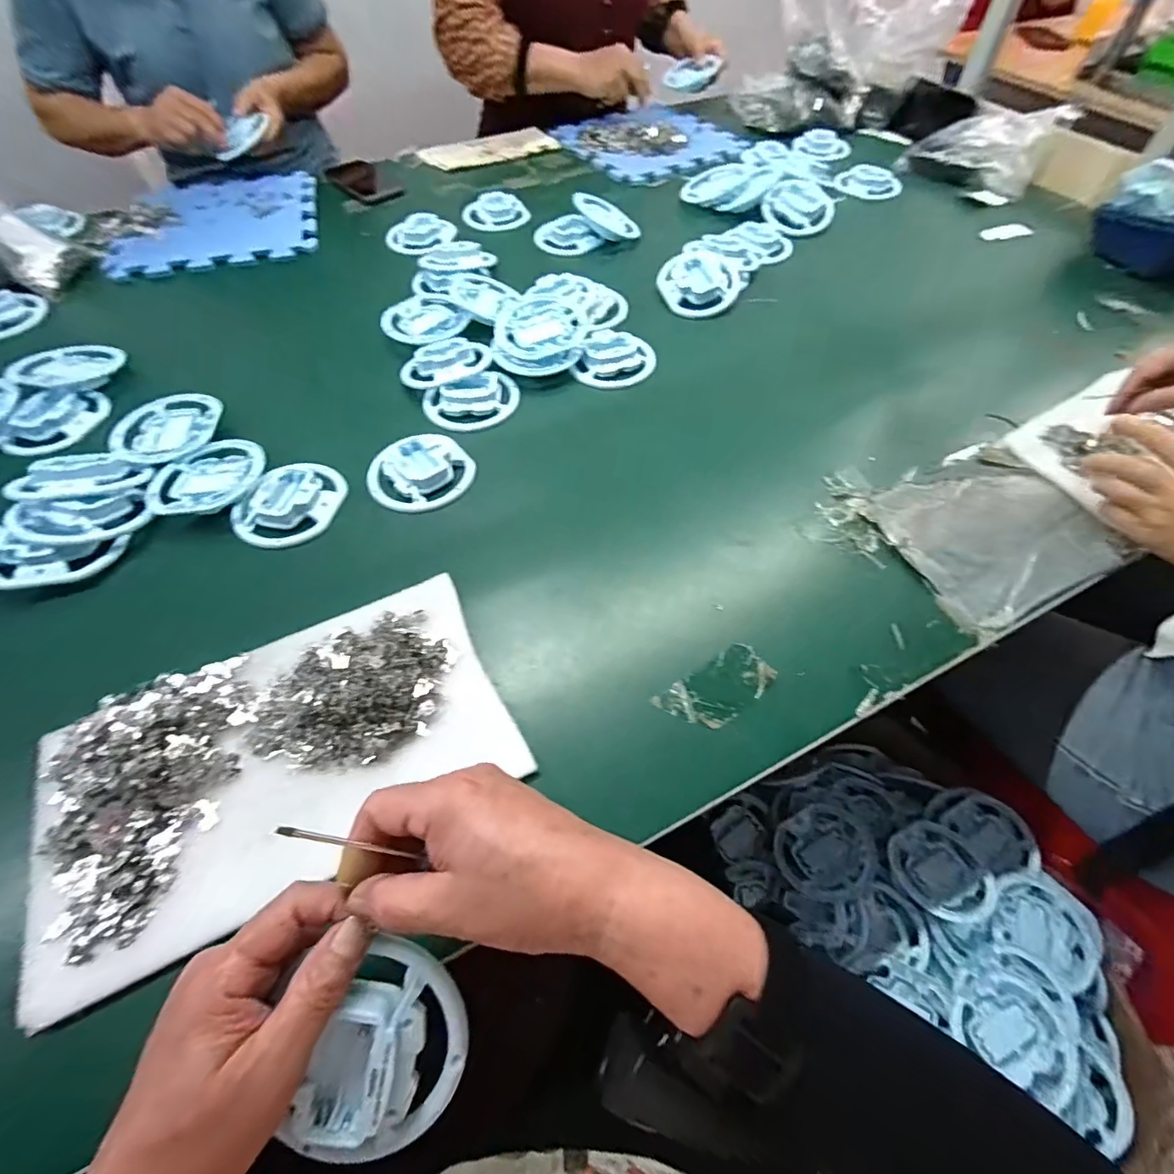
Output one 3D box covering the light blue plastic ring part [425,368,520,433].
[{"bbox_3d":[-0.125,-0.200,0.579,0.101,0.019,0.078,-13,57,-7],"label":"light blue plastic ring part"}]

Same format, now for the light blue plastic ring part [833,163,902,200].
[{"bbox_3d":[0.486,-0.699,0.913,0.106,0.013,0.136,22,59,15],"label":"light blue plastic ring part"}]

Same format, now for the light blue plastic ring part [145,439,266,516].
[{"bbox_3d":[-0.366,-0.110,0.515,0.104,0.018,0.091,-1,56,0],"label":"light blue plastic ring part"}]

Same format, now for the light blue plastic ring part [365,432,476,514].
[{"bbox_3d":[-0.171,-0.116,0.536,0.098,0.026,0.093,0,56,1],"label":"light blue plastic ring part"}]

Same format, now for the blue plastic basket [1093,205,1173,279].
[{"bbox_3d":[0.781,-0.483,0.723,0.116,0.072,0.154,-34,62,-20],"label":"blue plastic basket"}]

